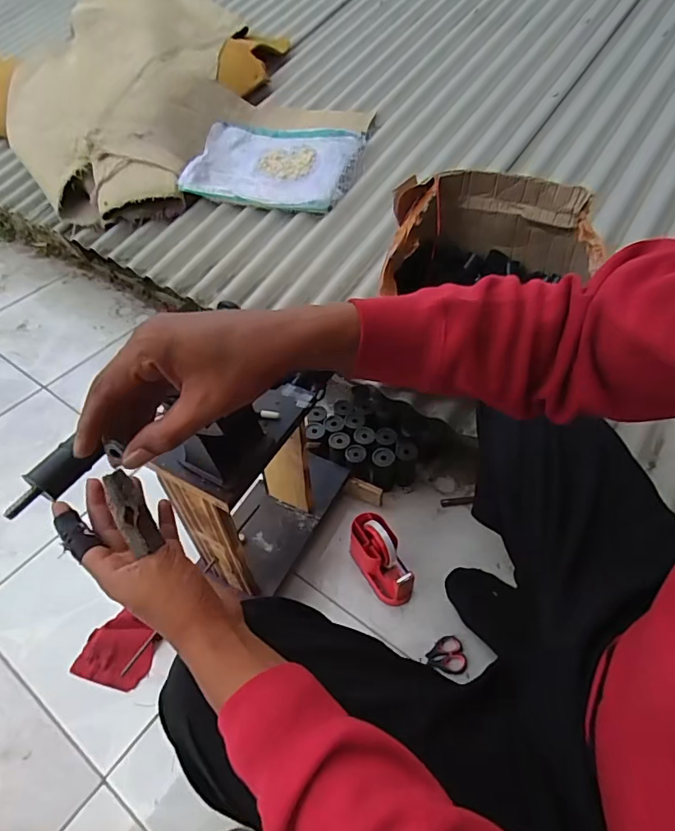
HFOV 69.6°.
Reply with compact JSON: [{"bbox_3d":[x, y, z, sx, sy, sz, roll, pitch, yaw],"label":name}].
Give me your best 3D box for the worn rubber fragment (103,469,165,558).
[{"bbox_3d":[-0.165,0.076,0.389,0.022,0.009,0.068,-28,80,-21],"label":"worn rubber fragment"}]

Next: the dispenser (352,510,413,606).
[{"bbox_3d":[0.077,0.259,0.867,0.065,0.090,0.147,-24,53,-18],"label":"dispenser"}]

